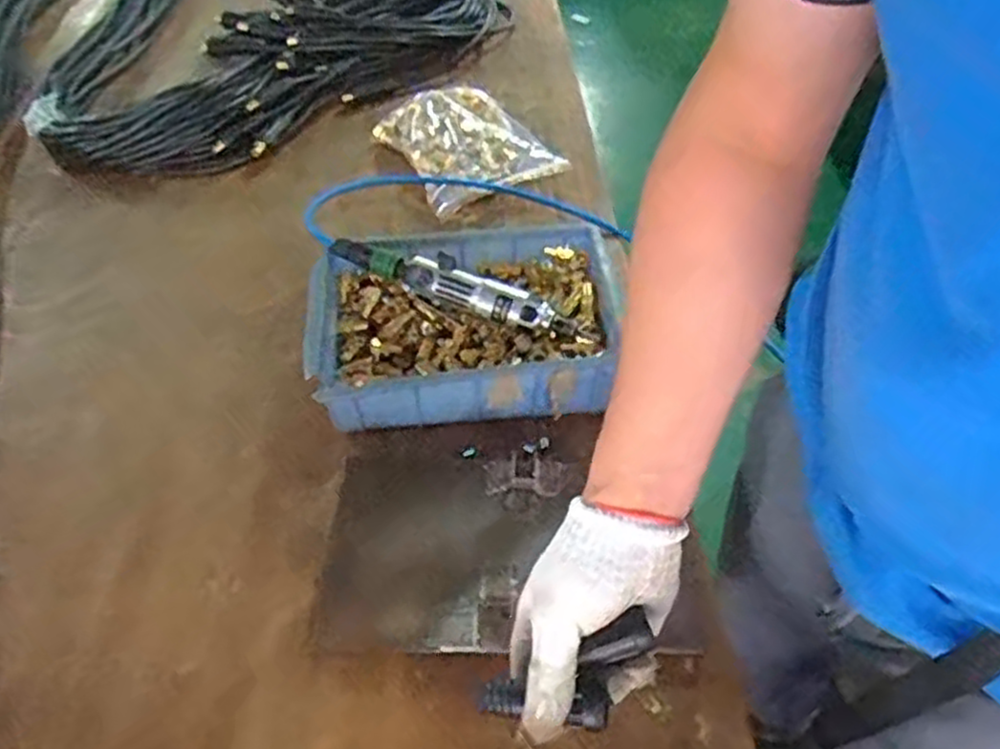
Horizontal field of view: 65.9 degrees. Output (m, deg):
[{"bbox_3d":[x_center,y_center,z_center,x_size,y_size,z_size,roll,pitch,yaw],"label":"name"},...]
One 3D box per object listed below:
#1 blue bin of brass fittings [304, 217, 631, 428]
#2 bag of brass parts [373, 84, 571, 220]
[{"bbox_3d":[-0.033,-0.055,0.780,0.307,0.080,0.213,-7,49,-4],"label":"blue bin of brass fittings"},{"bbox_3d":[-0.054,-0.315,1.047,0.192,0.064,0.227,-30,54,-22],"label":"bag of brass parts"}]

